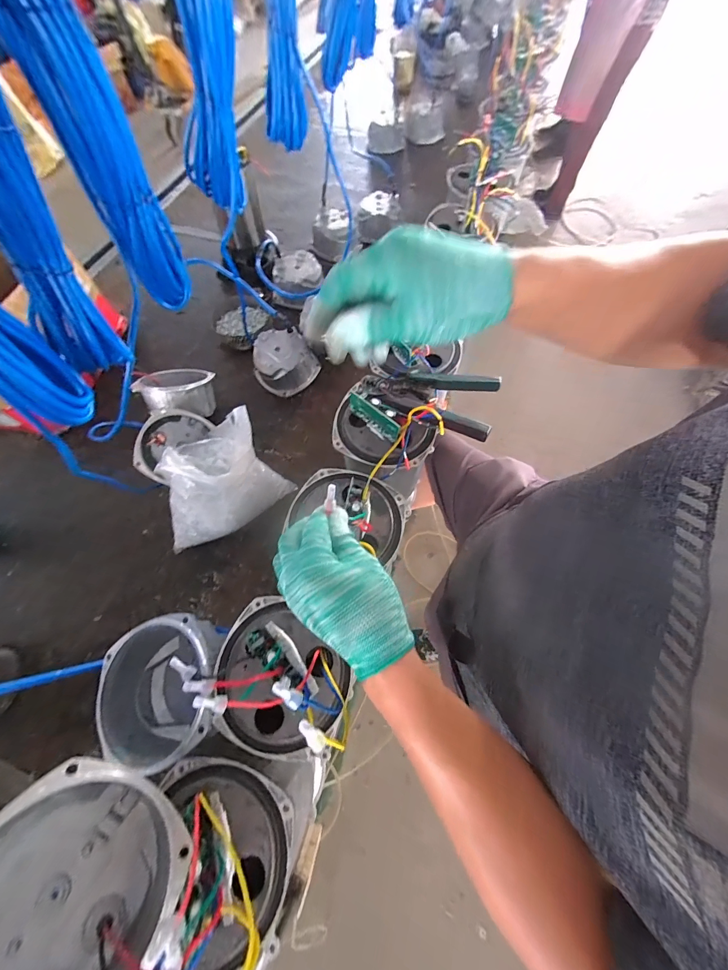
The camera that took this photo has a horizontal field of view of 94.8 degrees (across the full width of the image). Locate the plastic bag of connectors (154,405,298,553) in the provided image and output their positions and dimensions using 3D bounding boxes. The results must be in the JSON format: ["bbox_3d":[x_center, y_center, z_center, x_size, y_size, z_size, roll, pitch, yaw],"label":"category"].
[{"bbox_3d":[-0.261,0.000,0.571,0.152,0.174,0.230,41,73,17],"label":"plastic bag of connectors"}]

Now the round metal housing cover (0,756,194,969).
[{"bbox_3d":[-0.205,0.279,0.223,0.136,0.078,0.136,21,47,-24],"label":"round metal housing cover"}]

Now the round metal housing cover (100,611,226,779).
[{"bbox_3d":[-0.209,0.216,0.362,0.122,0.087,0.126,0,66,1],"label":"round metal housing cover"}]

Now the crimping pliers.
[{"bbox_3d":[0.079,-0.114,0.428,0.179,0.039,0.118,13,67,7],"label":"crimping pliers"}]

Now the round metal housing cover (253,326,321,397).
[{"bbox_3d":[-0.176,-0.272,0.741,0.128,0.085,0.130,0,66,1],"label":"round metal housing cover"}]

